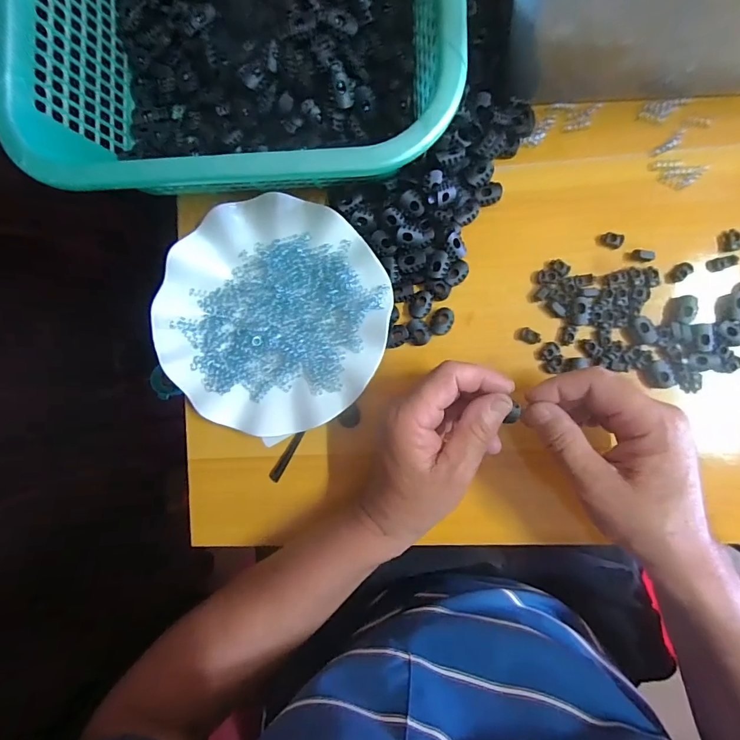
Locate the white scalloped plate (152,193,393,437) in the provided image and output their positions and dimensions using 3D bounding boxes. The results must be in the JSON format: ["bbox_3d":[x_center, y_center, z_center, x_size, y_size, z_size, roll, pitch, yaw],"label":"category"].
[{"bbox_3d":[-0.077,-0.042,0.341,0.178,0.017,0.177,0,90,6],"label":"white scalloped plate"}]

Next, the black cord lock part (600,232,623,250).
[{"bbox_3d":[0.184,-0.099,0.326,0.016,0.006,0.010,21,92,5],"label":"black cord lock part"}]

